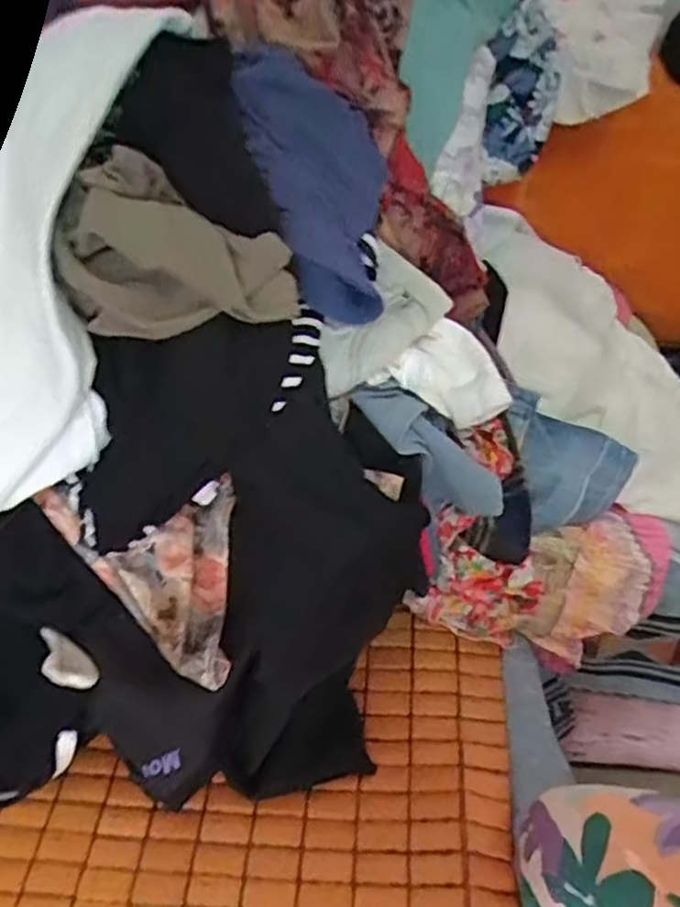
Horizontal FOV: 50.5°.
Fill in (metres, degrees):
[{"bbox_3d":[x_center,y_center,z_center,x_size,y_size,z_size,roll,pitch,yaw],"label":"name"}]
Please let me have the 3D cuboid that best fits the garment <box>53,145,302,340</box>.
[{"bbox_3d":[-0.103,-0.134,0.462,0.141,0.089,0.070,-1,42,0],"label":"garment"}]

